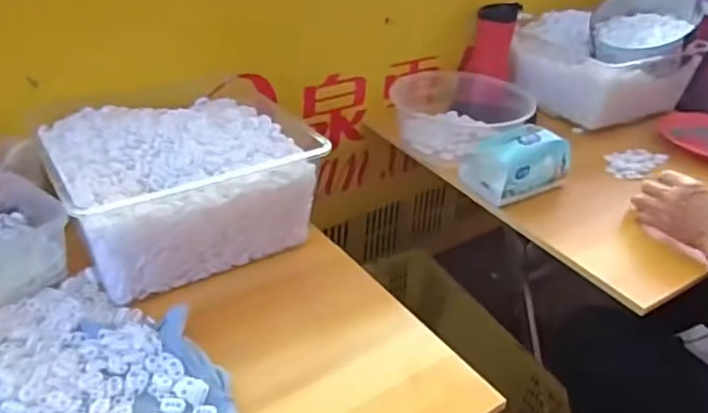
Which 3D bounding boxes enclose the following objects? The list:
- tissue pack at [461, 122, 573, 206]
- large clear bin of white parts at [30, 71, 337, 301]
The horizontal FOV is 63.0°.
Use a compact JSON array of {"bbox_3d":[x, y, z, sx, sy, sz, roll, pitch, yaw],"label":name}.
[{"bbox_3d":[0.247,-0.071,0.877,0.143,0.077,0.093,-17,38,-27],"label":"tissue pack"},{"bbox_3d":[-0.216,-0.048,0.754,0.303,0.133,0.284,-18,38,-29],"label":"large clear bin of white parts"}]

